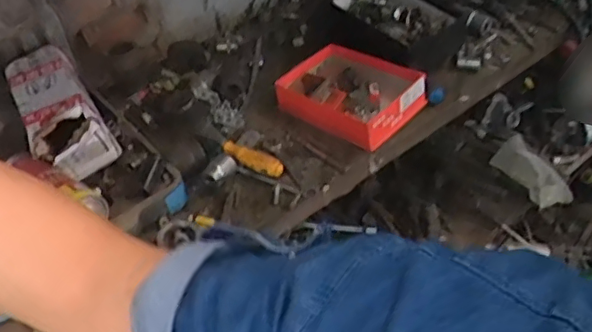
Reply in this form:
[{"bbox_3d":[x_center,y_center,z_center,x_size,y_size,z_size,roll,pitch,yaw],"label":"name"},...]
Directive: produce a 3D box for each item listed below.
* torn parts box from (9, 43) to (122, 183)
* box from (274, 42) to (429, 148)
[{"bbox_3d":[-0.348,-0.080,0.909,0.098,0.120,0.249,-32,51,-3],"label":"torn parts box"},{"bbox_3d":[0.086,-0.125,0.984,0.227,0.061,0.144,31,57,31],"label":"box"}]

